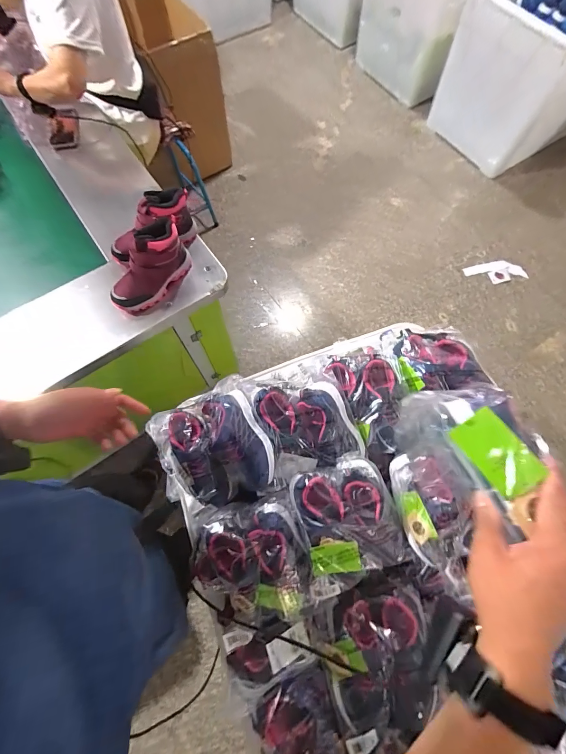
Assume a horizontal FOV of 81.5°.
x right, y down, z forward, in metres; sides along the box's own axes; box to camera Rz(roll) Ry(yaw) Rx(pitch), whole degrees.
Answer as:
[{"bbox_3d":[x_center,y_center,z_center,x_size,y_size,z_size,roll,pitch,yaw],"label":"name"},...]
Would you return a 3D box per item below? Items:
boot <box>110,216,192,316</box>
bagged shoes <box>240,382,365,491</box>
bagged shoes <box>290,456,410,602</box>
[{"bbox_3d":[-0.323,-0.259,0.791,0.087,0.152,0.221,39,75,12],"label":"boot"},{"bbox_3d":[0.040,0.075,0.608,0.184,0.071,0.184,-16,72,-6],"label":"bagged shoes"},{"bbox_3d":[0.121,0.257,0.581,0.186,0.108,0.212,-13,71,-5],"label":"bagged shoes"}]

